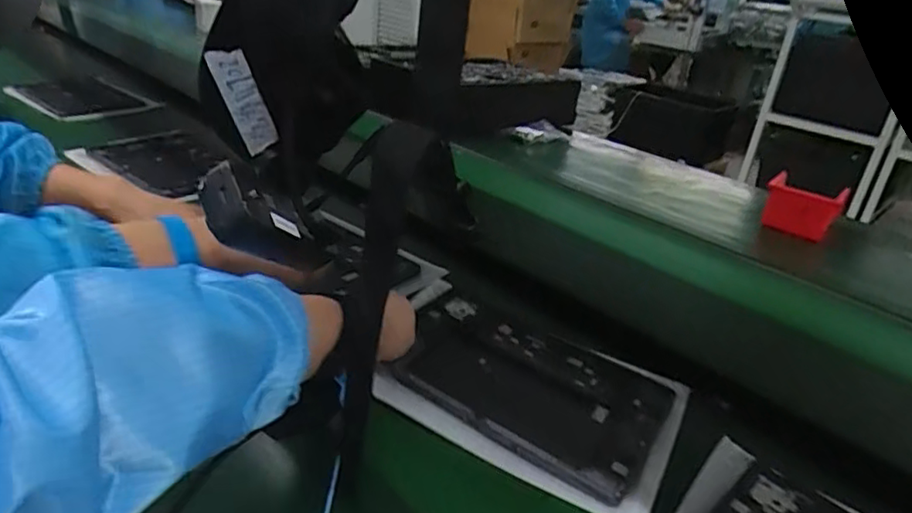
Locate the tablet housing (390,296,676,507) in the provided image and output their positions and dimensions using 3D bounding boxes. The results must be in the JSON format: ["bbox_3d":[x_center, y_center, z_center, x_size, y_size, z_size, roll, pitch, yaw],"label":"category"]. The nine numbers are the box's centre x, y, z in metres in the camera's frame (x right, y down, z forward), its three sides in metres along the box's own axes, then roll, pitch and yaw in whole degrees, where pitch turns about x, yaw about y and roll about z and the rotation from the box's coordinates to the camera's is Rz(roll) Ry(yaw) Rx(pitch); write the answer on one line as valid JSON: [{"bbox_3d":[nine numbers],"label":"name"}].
[{"bbox_3d":[0.066,0.112,0.558,0.242,0.018,0.175,19,30,24],"label":"tablet housing"}]

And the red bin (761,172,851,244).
[{"bbox_3d":[0.560,-0.081,0.984,0.111,0.071,0.097,22,31,28],"label":"red bin"}]

